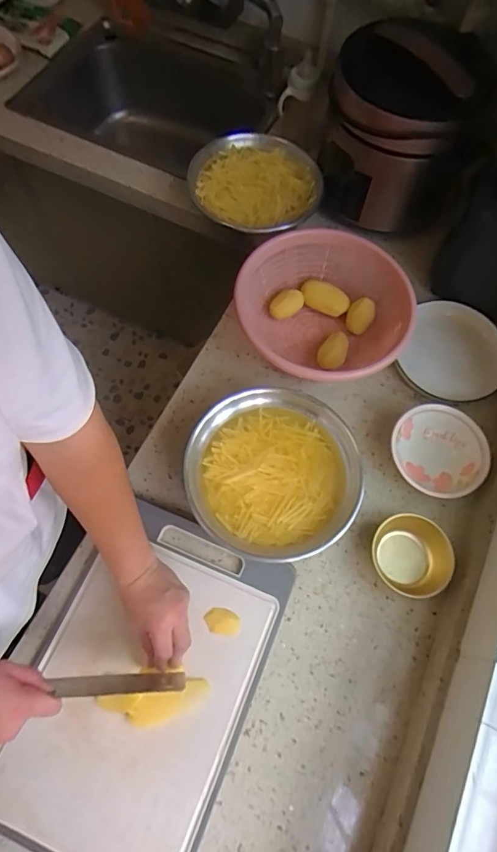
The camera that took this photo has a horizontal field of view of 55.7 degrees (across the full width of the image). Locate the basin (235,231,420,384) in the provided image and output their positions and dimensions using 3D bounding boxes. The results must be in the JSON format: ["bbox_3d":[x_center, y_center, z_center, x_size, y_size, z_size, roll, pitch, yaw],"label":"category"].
[{"bbox_3d":[0.115,-0.185,0.803,0.265,0.124,0.265,1,67,-2],"label":"basin"}]

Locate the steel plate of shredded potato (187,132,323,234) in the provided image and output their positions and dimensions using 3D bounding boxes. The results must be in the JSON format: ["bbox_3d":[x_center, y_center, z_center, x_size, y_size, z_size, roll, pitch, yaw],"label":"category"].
[{"bbox_3d":[0.015,-0.447,0.879,0.241,0.041,0.224,1,67,-2],"label":"steel plate of shredded potato"}]

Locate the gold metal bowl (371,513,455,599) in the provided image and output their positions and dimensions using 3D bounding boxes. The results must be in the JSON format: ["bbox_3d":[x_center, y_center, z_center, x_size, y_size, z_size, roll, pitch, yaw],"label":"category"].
[{"bbox_3d":[0.241,0.192,0.693,0.101,0.047,0.112,5,67,-1],"label":"gold metal bowl"}]

